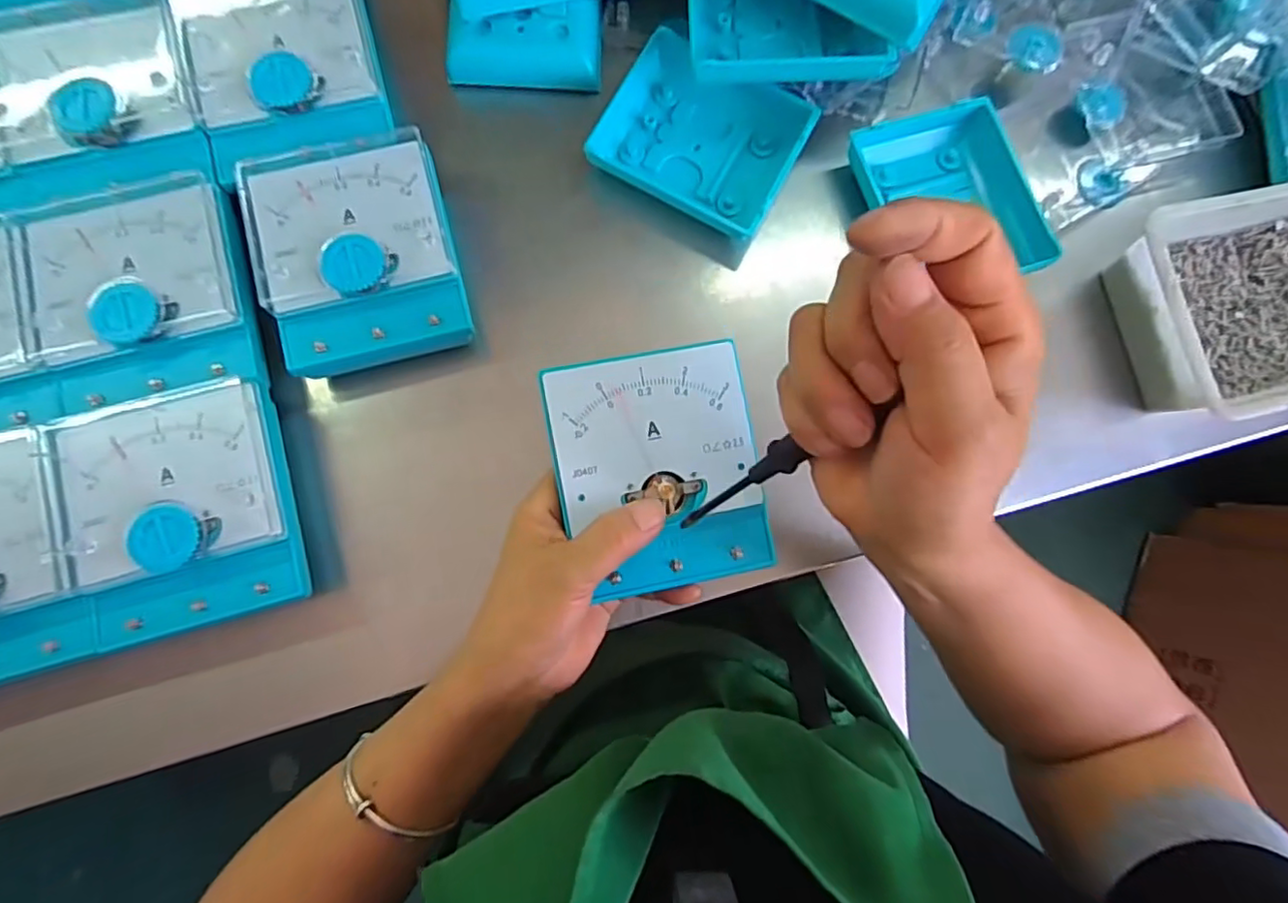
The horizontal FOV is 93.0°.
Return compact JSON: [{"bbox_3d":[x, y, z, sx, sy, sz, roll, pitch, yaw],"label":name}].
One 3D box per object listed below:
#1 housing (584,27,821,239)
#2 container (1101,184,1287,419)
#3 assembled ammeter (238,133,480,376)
[{"bbox_3d":[0.037,-0.193,0.370,0.113,0.020,0.095,28,82,1],"label":"housing"},{"bbox_3d":[0.368,-0.087,0.359,0.166,0.051,0.118,-12,82,-5],"label":"container"},{"bbox_3d":[-0.155,-0.108,0.337,0.100,0.042,0.122,-15,84,-5],"label":"assembled ammeter"}]

